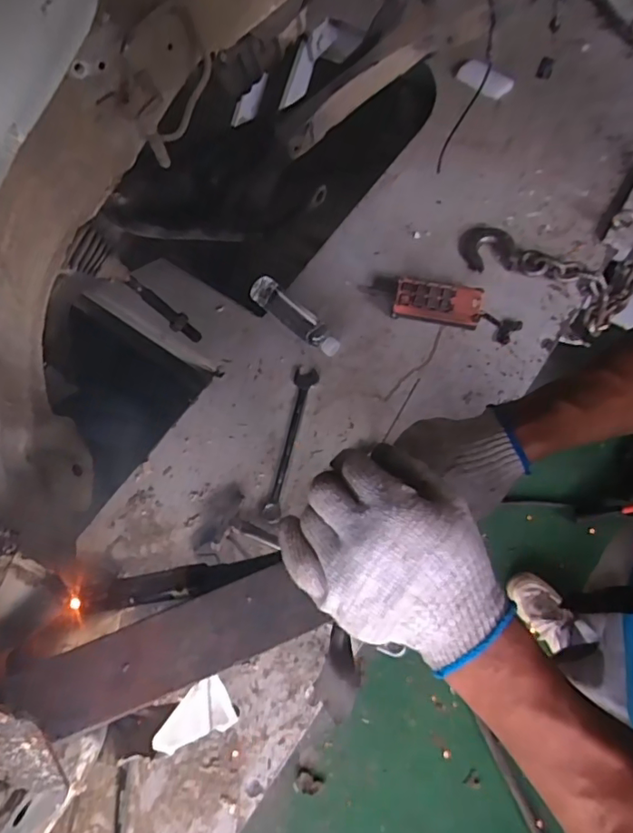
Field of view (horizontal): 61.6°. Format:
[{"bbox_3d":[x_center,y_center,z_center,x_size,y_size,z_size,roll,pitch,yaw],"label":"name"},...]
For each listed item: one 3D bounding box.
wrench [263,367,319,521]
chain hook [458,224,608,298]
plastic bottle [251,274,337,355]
[{"bbox_3d":[-0.046,0.045,0.961,0.043,0.016,0.291,10,71,9],"label":"wrench"},{"bbox_3d":[0.428,-0.309,1.047,0.288,0.029,0.104,13,72,10],"label":"chain hook"},{"bbox_3d":[-0.042,-0.196,1.030,0.219,0.049,0.059,36,76,17],"label":"plastic bottle"}]

